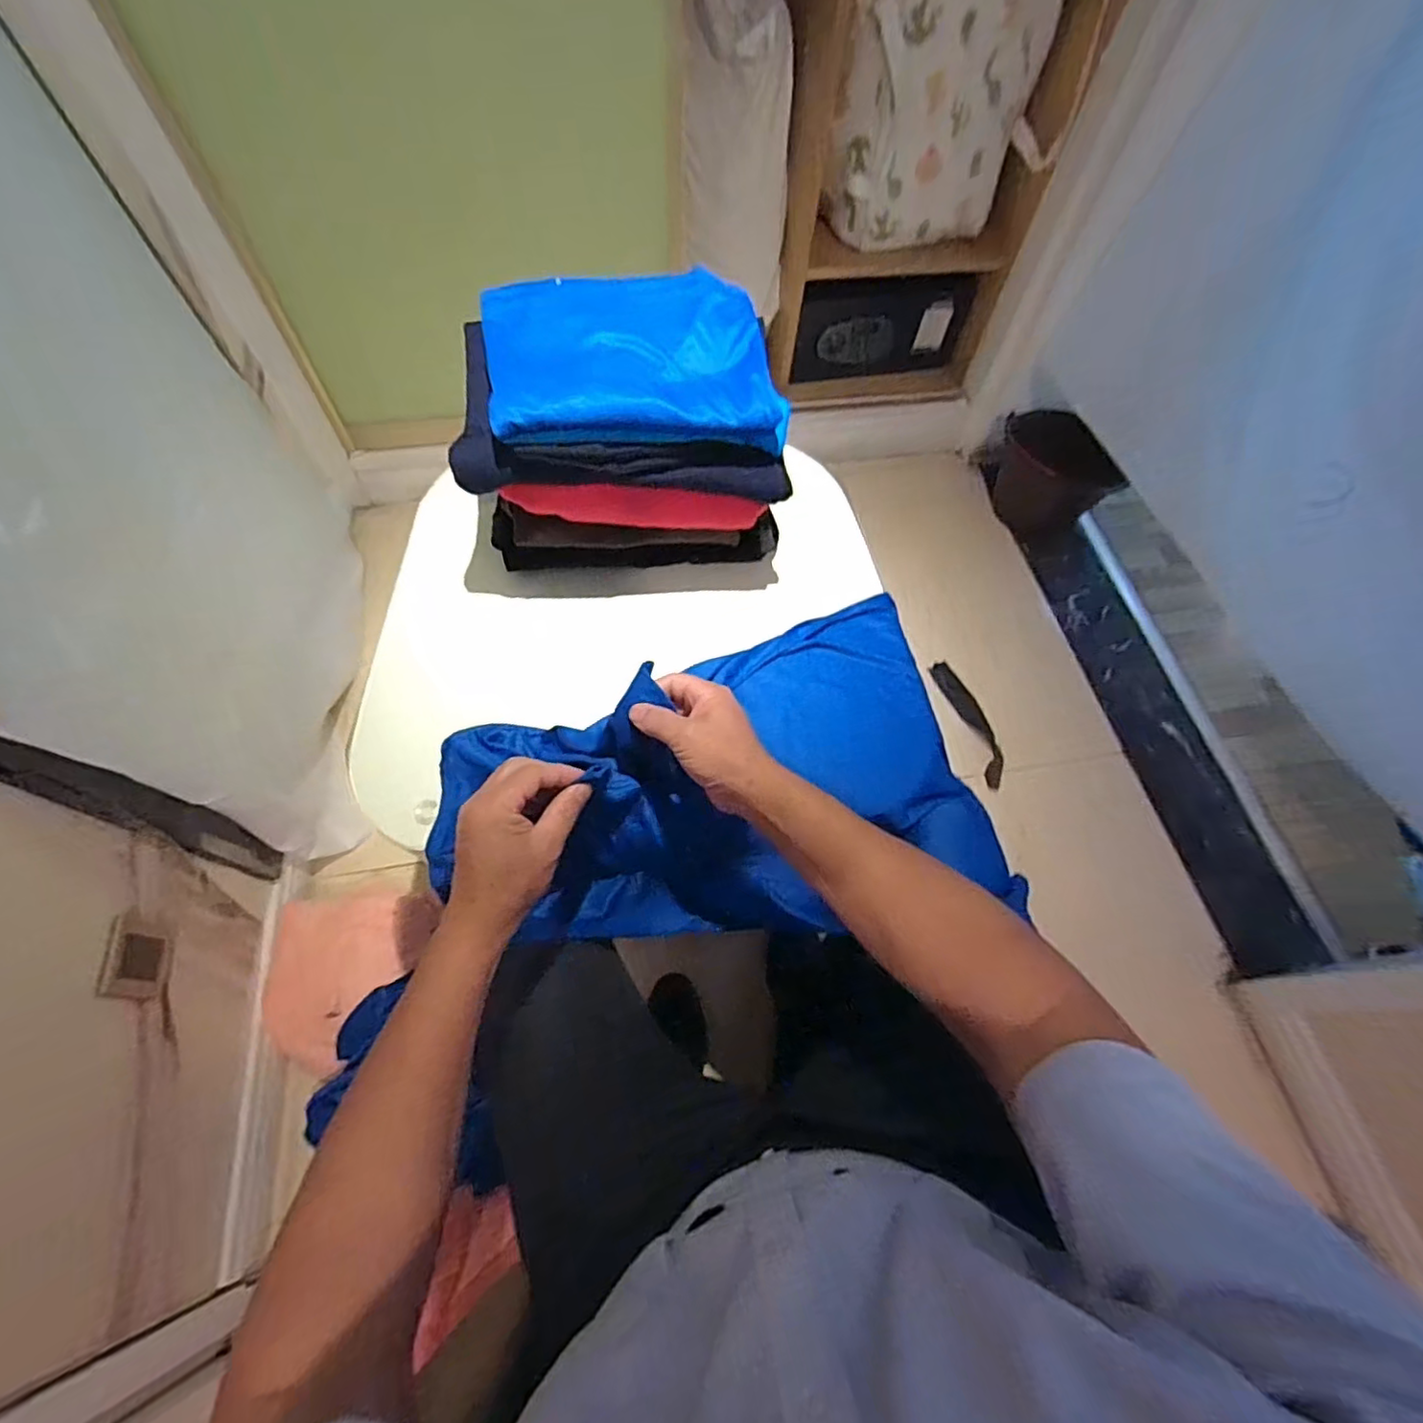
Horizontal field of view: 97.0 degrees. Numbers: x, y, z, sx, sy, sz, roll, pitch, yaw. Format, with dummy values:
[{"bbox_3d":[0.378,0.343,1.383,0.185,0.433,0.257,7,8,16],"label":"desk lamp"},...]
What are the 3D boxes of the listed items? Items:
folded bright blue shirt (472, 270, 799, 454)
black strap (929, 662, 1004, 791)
[{"bbox_3d":[-0.073,-0.334,0.597,0.264,0.040,0.202,-4,64,-5],"label":"folded bright blue shirt"},{"bbox_3d":[0.534,0.022,1.295,0.060,0.032,0.287,-12,65,-9],"label":"black strap"}]

